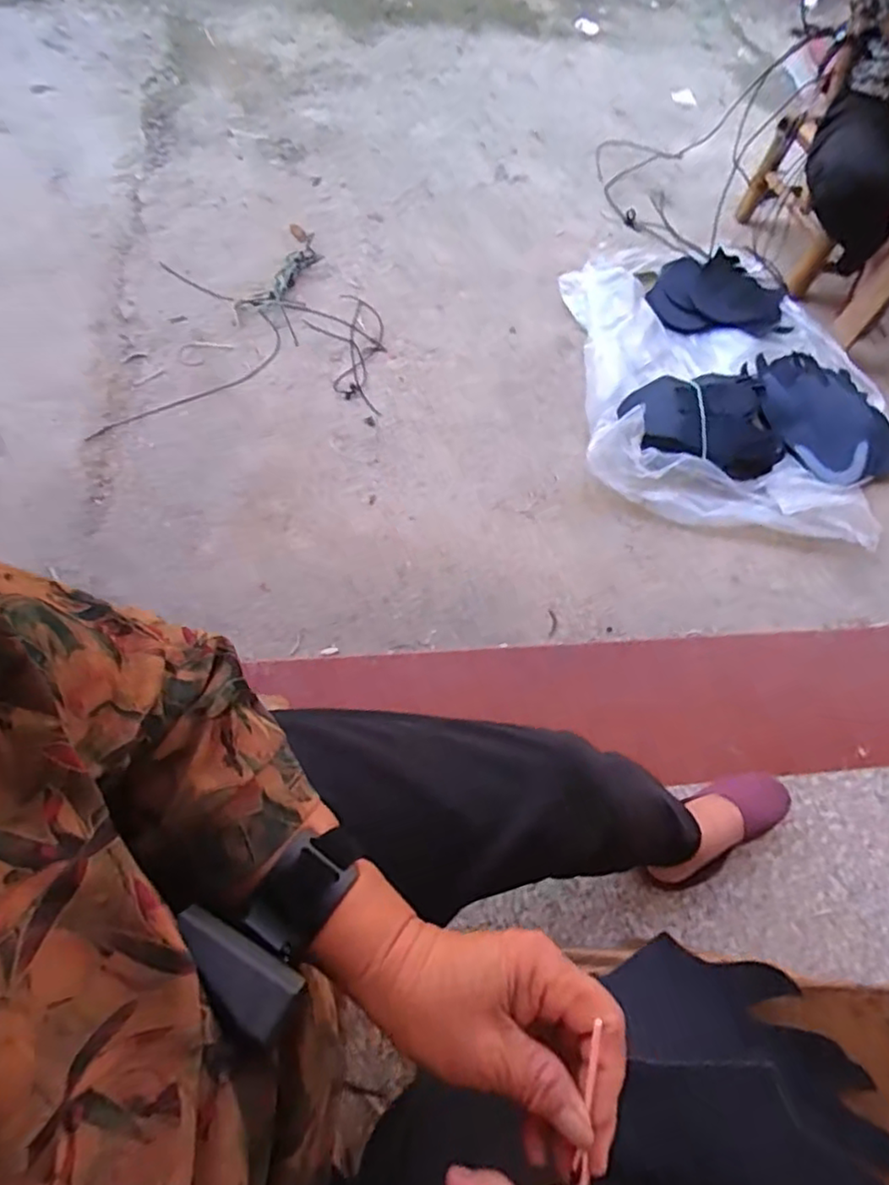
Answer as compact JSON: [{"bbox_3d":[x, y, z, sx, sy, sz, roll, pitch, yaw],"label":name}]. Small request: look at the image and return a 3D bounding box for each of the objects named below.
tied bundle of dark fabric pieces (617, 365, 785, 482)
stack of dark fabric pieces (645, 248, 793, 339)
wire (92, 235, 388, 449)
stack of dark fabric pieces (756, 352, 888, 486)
[{"bbox_3d":[0.471,-0.306,1.187,0.299,0.089,0.208,4,67,-6],"label":"tied bundle of dark fabric pieces"},{"bbox_3d":[0.601,-0.664,1.448,0.316,0.037,0.254,3,67,-6],"label":"stack of dark fabric pieces"},{"bbox_3d":[-0.403,-0.527,1.318,0.543,0.032,0.503,-4,68,-9],"label":"wire"},{"bbox_3d":[0.736,-0.354,1.258,0.272,0.066,0.310,-17,71,-14],"label":"stack of dark fabric pieces"}]

